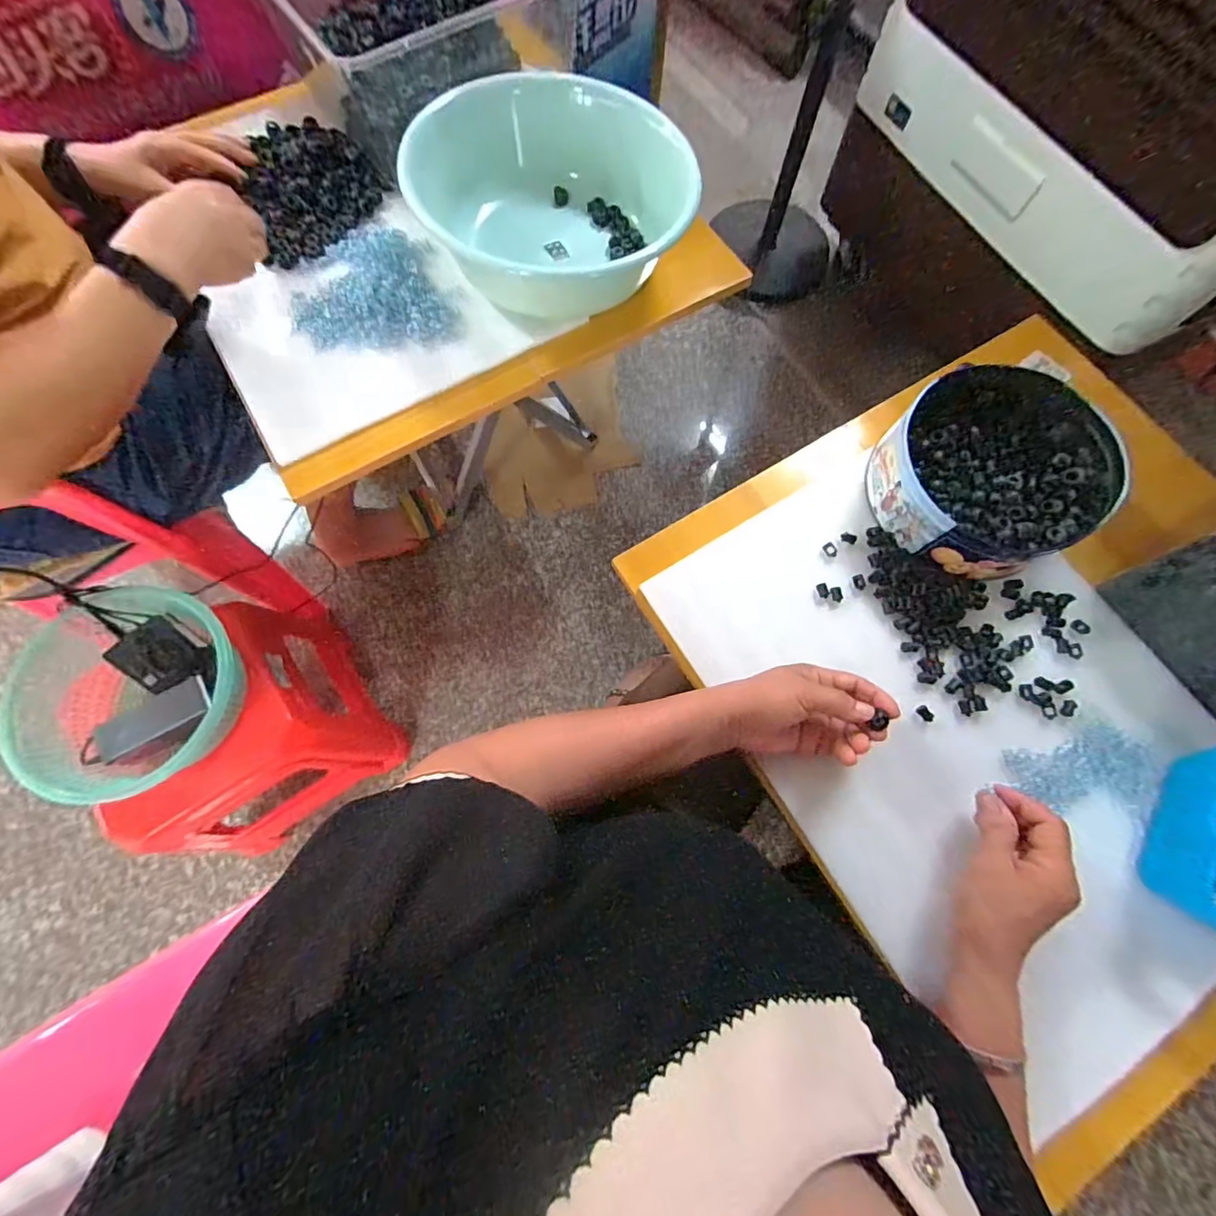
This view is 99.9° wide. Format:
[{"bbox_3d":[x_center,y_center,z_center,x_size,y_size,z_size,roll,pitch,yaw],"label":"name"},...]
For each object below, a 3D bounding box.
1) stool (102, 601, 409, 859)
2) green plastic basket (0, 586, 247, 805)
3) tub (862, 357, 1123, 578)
[{"bbox_3d":[-0.532,0.183,0.779,0.271,0.305,0.280,-35,77,-11],"label":"stool"},{"bbox_3d":[-0.562,0.101,0.608,0.247,0.089,0.225,-5,73,-3],"label":"green plastic basket"},{"bbox_3d":[0.352,-0.124,0.478,0.179,0.079,0.174,0,73,-1],"label":"tub"}]

